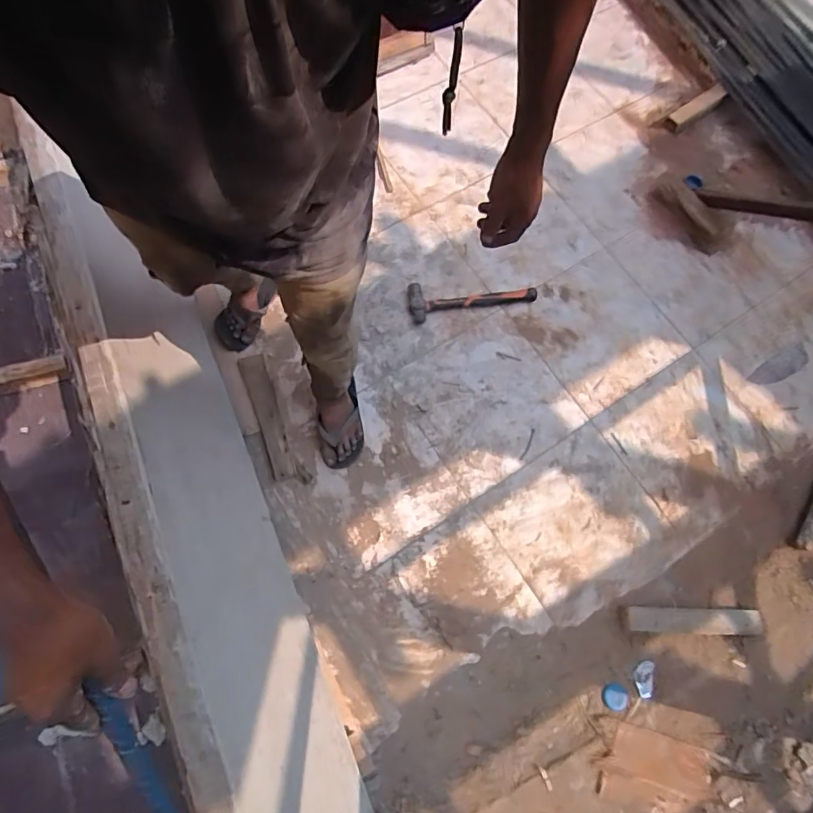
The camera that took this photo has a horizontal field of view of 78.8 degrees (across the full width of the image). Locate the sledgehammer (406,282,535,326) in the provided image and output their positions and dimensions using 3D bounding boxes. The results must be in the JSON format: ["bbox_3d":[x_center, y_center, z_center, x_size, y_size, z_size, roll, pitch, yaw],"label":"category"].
[{"bbox_3d":[0.185,-0.322,1.395,0.367,0.049,0.112,-12,73,-6],"label":"sledgehammer"}]

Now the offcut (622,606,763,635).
[{"bbox_3d":[0.672,0.506,1.168,0.321,0.047,0.054,2,72,-1],"label":"offcut"}]

